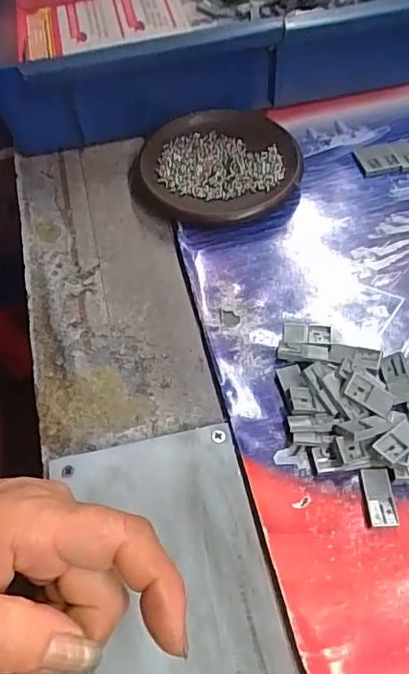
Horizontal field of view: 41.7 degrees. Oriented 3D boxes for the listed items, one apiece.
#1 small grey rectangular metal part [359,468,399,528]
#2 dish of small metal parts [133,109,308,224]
[{"bbox_3d":[0.084,0.077,0.257,0.014,0.004,0.028,-4,56,3],"label":"small grey rectangular metal part"},{"bbox_3d":[0.011,-0.119,0.380,0.110,0.019,0.106,-2,56,4],"label":"dish of small metal parts"}]

